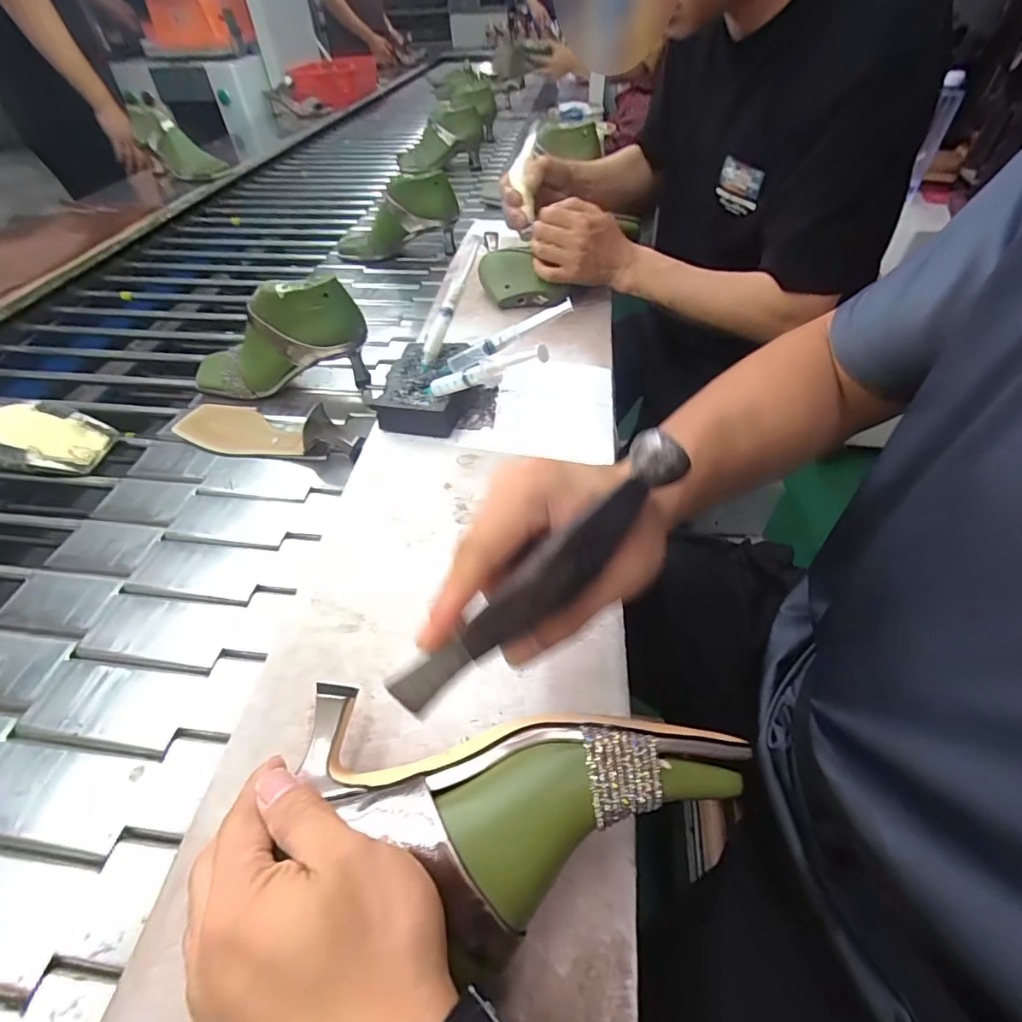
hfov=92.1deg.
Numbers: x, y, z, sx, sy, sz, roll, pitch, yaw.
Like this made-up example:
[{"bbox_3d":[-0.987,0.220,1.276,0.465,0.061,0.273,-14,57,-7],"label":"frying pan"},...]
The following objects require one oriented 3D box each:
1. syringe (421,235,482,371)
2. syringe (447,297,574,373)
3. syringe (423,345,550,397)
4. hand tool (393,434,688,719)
[{"bbox_3d":[-0.065,-0.223,0.529,0.016,0.015,0.150,26,95,23],"label":"syringe"},{"bbox_3d":[-0.002,-0.177,0.496,0.135,0.016,0.011,-23,46,15],"label":"syringe"},{"bbox_3d":[-0.032,-0.125,0.451,0.154,0.017,0.011,-5,37,43],"label":"syringe"},{"bbox_3d":[0.014,0.028,0.212,0.170,0.036,0.033,-43,56,-2],"label":"hand tool"}]

